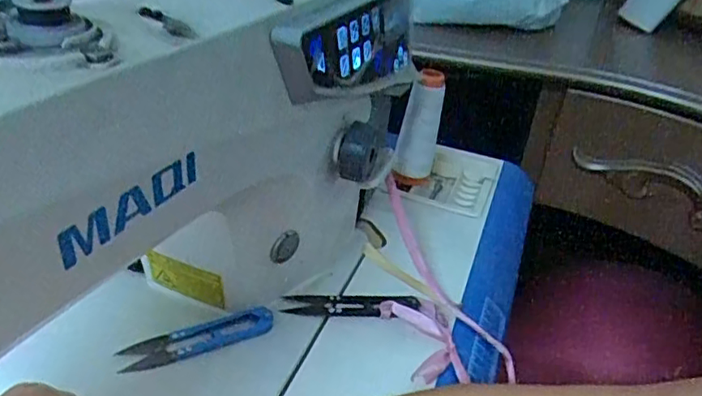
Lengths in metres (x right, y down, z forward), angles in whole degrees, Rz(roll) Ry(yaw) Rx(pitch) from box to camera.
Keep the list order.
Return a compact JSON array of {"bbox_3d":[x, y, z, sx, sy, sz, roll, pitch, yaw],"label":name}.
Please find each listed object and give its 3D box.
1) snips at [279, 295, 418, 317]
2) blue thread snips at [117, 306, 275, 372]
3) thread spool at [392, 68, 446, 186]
[{"bbox_3d":[0.000,0.079,0.449,0.099,0.011,0.026,4,30,0],"label":"snips"},{"bbox_3d":[-0.101,0.094,0.404,0.099,0.012,0.025,-12,34,-25],"label":"blue thread snips"},{"bbox_3d":[0.065,-0.057,0.583,0.038,0.135,0.035,6,30,5],"label":"thread spool"}]

